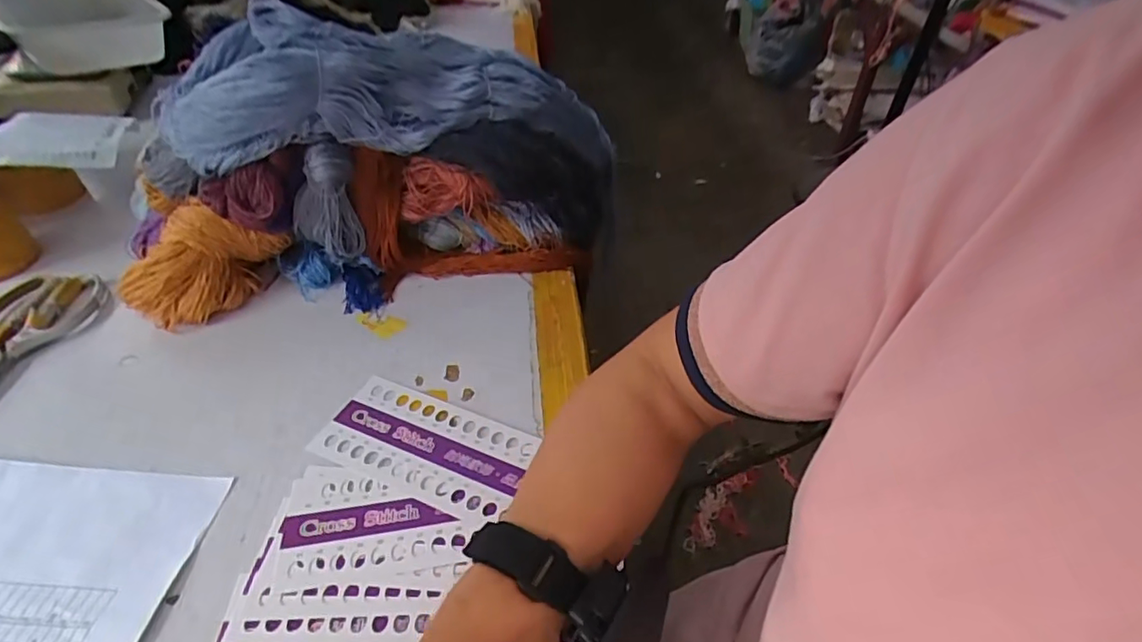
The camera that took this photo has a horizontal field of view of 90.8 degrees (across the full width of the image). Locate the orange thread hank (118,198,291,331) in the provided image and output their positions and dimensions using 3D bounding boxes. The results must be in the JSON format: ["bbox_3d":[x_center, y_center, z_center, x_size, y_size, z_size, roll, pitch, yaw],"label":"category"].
[{"bbox_3d":[-0.364,-0.059,0.559,0.147,0.091,0.058,-32,52,-29],"label":"orange thread hank"}]

